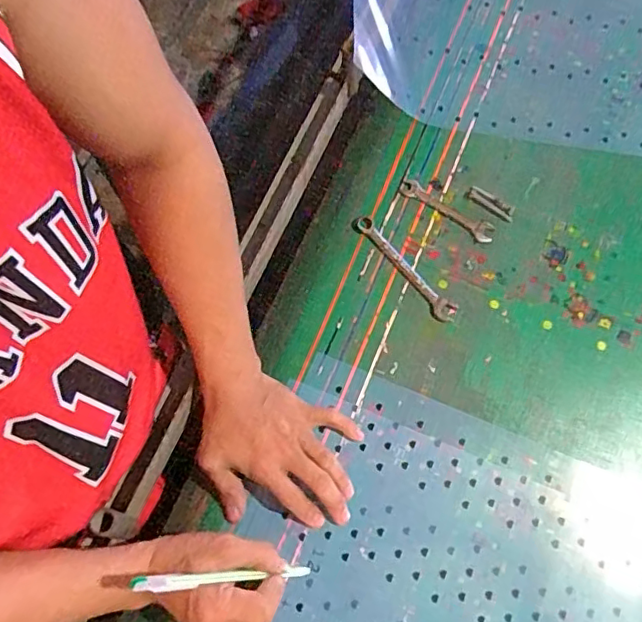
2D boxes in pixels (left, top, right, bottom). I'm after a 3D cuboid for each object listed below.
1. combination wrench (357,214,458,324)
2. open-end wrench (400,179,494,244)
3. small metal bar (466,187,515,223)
[{"bbox_3d":[0.090,-0.047,0.616,0.022,0.011,0.147,-39,74,-12],"label":"combination wrench"},{"bbox_3d":[0.140,-0.112,0.639,0.113,0.007,0.025,31,74,11],"label":"open-end wrench"},{"bbox_3d":[0.191,-0.121,0.642,0.057,0.004,0.018,31,74,11],"label":"small metal bar"}]

